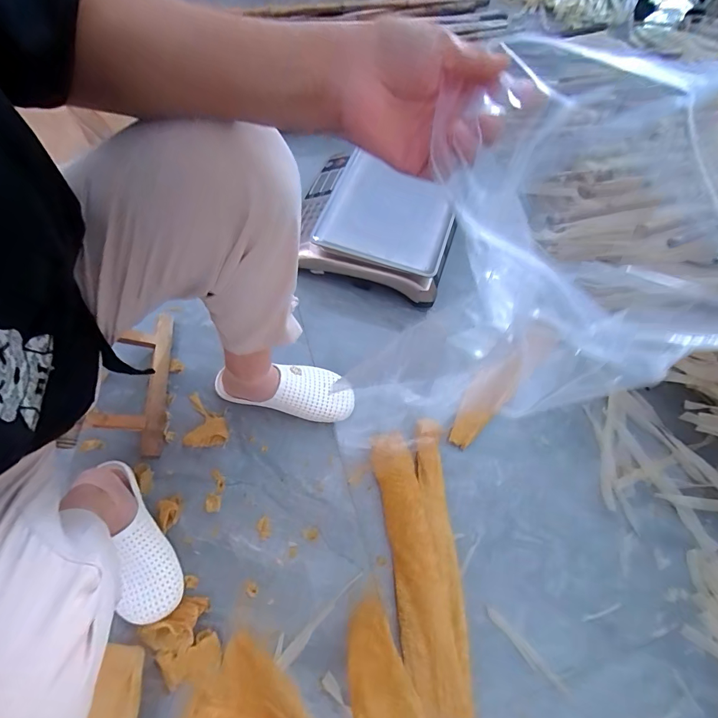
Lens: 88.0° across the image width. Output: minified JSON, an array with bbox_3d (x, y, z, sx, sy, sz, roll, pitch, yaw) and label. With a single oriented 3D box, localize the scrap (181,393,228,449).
[{"bbox_3d":[-0.263,0.106,0.647,0.073,0.009,0.092,0,66,-1],"label":"scrap"}]

